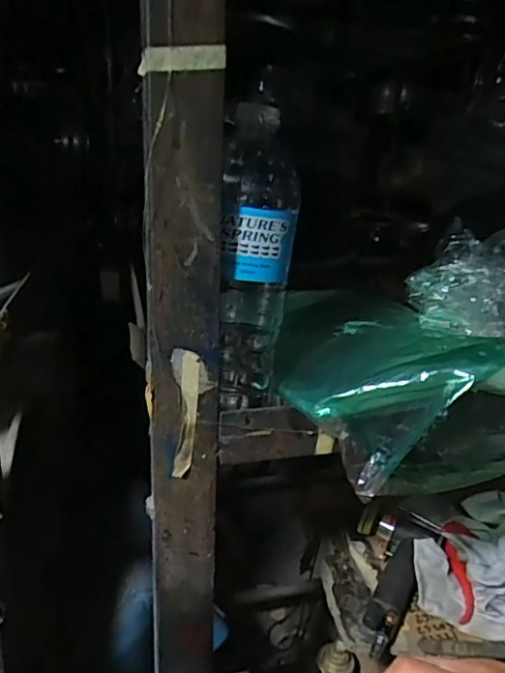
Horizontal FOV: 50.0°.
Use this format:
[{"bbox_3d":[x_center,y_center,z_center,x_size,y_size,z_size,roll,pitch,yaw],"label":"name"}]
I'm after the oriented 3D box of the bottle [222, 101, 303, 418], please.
[{"bbox_3d":[0.004,-0.054,0.399,0.054,0.205,0.061,3,18,1],"label":"bottle"}]

